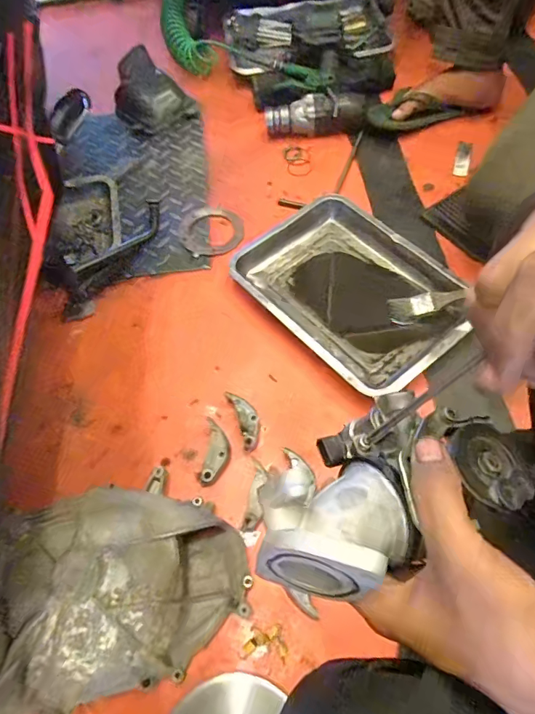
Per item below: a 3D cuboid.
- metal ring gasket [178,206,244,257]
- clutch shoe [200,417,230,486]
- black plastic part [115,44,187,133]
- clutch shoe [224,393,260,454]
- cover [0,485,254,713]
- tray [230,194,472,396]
[{"bbox_3d":[-0.101,-0.231,0.818,0.113,0.005,0.115,-2,60,3],"label":"metal ring gasket"},{"bbox_3d":[-0.068,0.126,0.602,0.033,0.014,0.088,2,60,5],"label":"clutch shoe"},{"bbox_3d":[-0.271,-0.583,0.990,0.143,0.073,0.182,-41,65,-18],"label":"black plastic part"},{"bbox_3d":[-0.029,0.088,0.626,0.030,0.025,0.088,-19,60,-7],"label":"clutch shoe"},{"bbox_3d":[-0.169,0.248,0.500,0.285,0.094,0.209,-16,60,-5],"label":"cover"},{"bbox_3d":[0.121,-0.112,0.713,0.250,0.044,0.362,-37,64,-16],"label":"tray"}]

